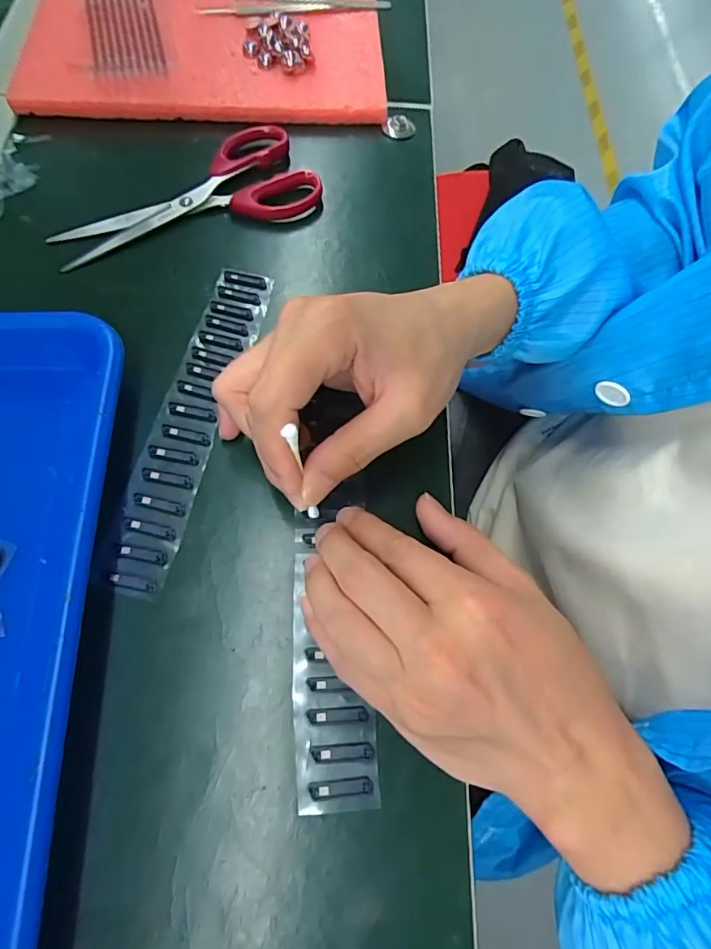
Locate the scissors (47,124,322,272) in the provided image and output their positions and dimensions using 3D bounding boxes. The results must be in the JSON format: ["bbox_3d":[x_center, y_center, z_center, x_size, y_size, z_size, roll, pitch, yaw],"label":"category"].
[{"bbox_3d":[-0.112,-0.183,0.325,0.167,0.009,0.079,-21,72,-9],"label":"scissors"}]

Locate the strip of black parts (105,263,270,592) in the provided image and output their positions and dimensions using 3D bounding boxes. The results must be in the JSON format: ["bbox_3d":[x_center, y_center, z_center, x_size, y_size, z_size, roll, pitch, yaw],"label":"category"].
[{"bbox_3d":[-0.088,-0.035,0.272,0.033,0.004,0.199,12,70,3],"label":"strip of black parts"}]

